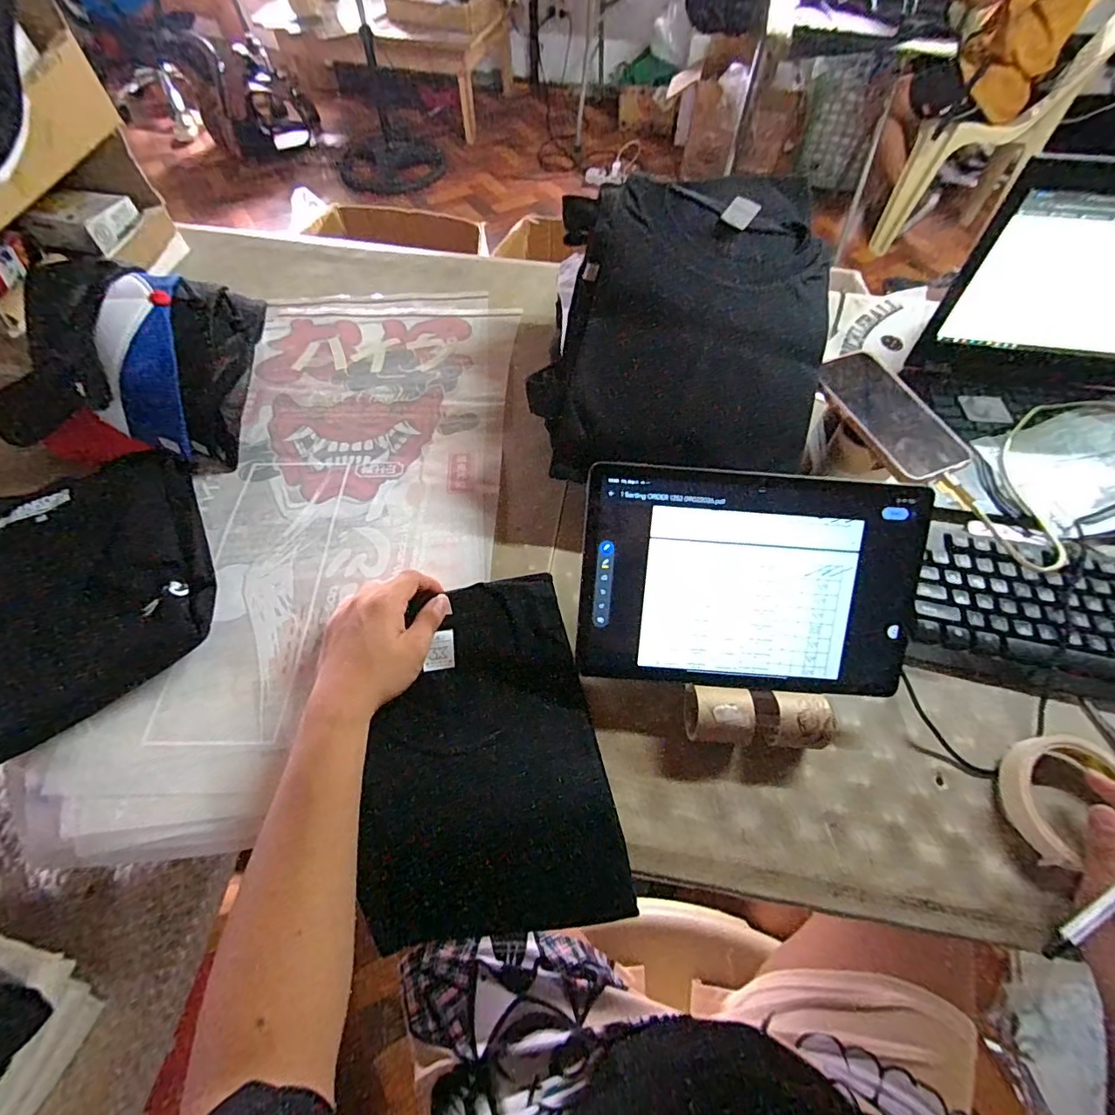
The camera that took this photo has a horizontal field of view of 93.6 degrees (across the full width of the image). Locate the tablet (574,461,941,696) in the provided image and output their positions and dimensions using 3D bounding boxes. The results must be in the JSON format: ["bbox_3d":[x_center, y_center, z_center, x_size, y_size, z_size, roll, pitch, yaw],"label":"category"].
[{"bbox_3d":[0.148,0.020,0.396,0.256,0.016,0.162,4,100,-1],"label":"tablet"}]

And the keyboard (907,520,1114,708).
[{"bbox_3d":[0.526,0.065,0.447,0.409,0.027,0.163,15,61,9],"label":"keyboard"}]

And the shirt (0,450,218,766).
[{"bbox_3d":[-0.429,0.017,0.464,0.205,0.041,0.257,-30,63,-16],"label":"shirt"}]

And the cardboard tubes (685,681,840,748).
[{"bbox_3d":[0.154,0.124,0.404,0.106,0.035,0.043,4,59,2],"label":"cardboard tubes"}]

